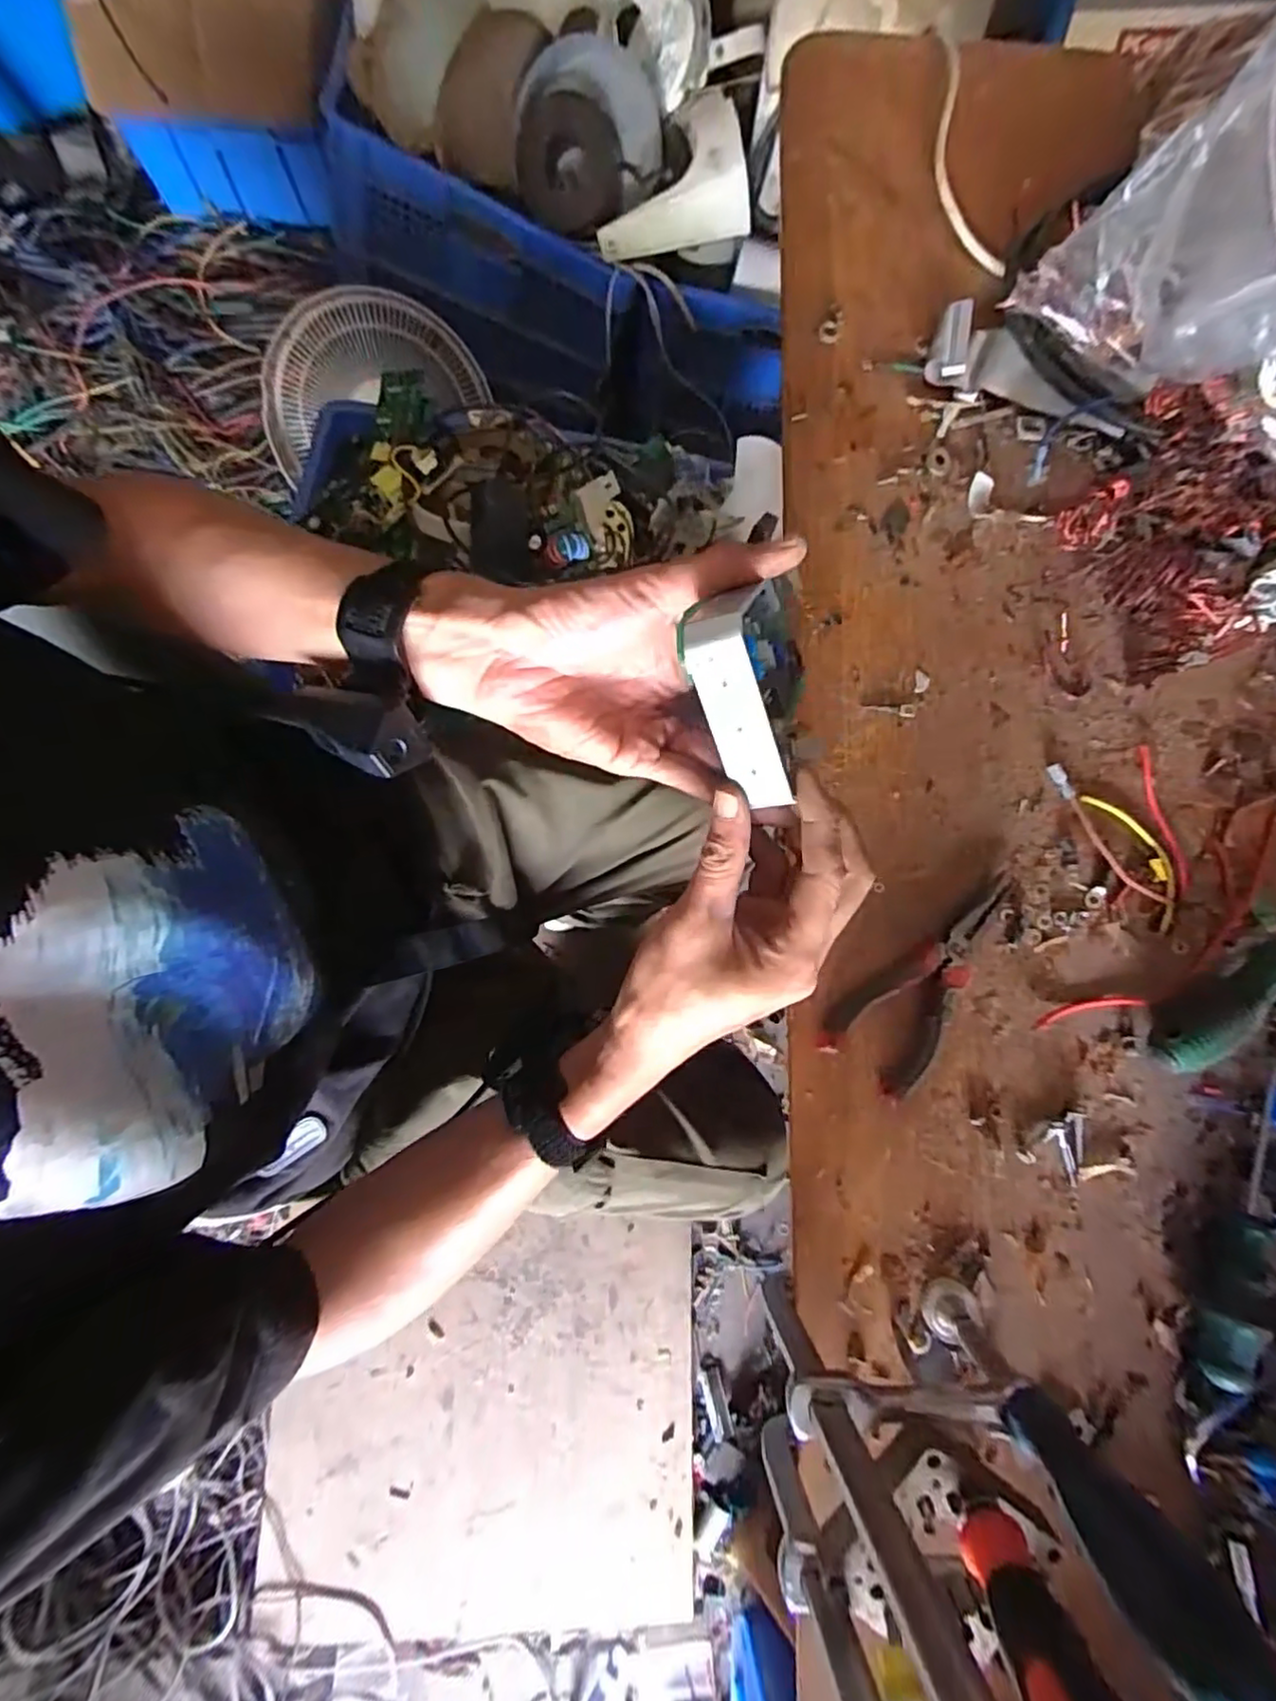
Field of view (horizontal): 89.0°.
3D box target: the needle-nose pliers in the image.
[{"bbox_3d":[0.176,0.074,0.388,0.058,0.015,0.151,44,81,5],"label":"needle-nose pliers"}]

